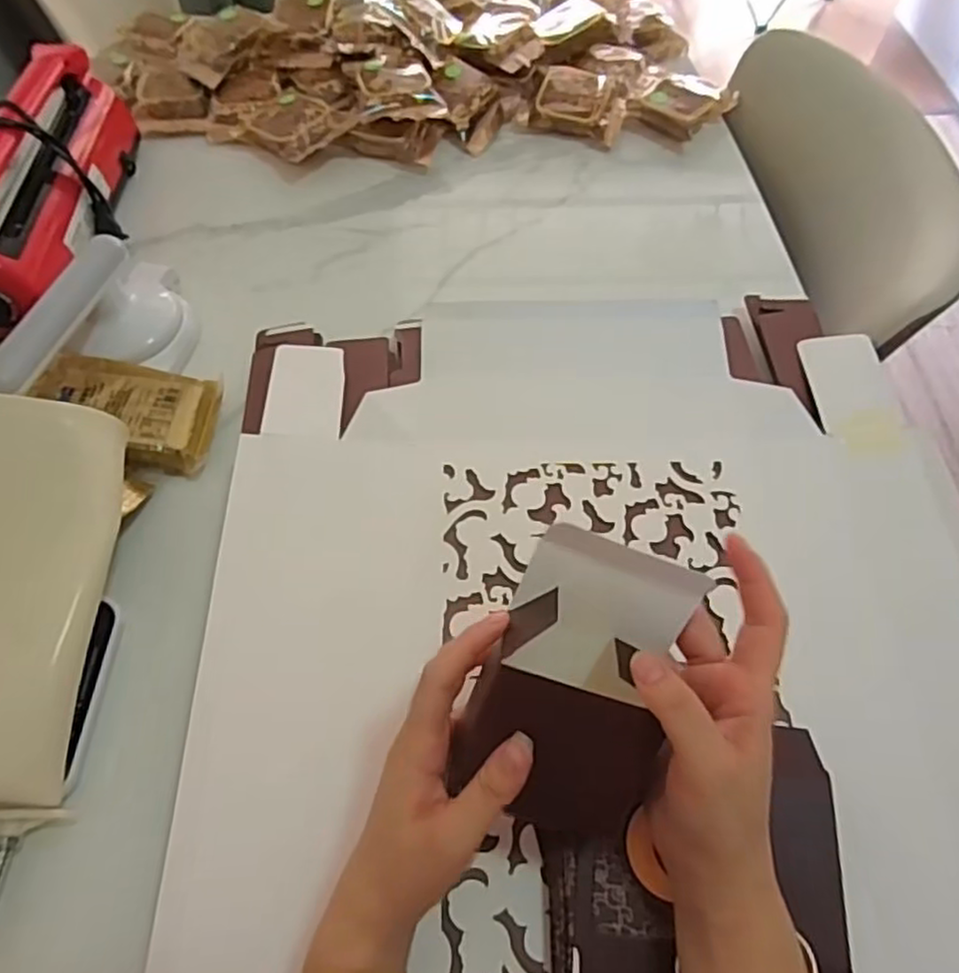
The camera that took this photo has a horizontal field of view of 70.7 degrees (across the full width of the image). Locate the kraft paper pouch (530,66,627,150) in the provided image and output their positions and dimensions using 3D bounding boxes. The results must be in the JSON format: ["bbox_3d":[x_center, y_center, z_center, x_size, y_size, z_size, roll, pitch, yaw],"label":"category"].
[{"bbox_3d":[0.114,-0.436,0.774,0.107,0.044,0.076,19,61,11],"label":"kraft paper pouch"}]

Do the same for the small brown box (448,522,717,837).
[{"bbox_3d":[0.053,0.095,0.324,0.102,0.136,0.048,25,16,-6],"label":"small brown box"}]

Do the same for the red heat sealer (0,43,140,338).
[{"bbox_3d":[-0.393,-0.286,0.619,0.068,0.110,0.307,1,59,0],"label":"red heat sealer"}]

